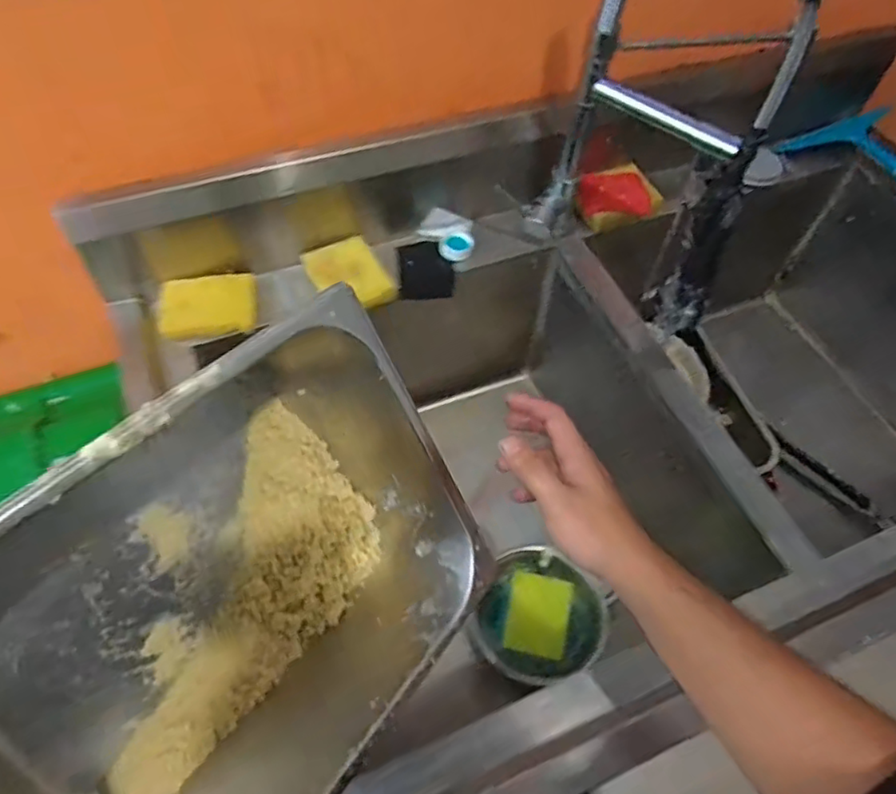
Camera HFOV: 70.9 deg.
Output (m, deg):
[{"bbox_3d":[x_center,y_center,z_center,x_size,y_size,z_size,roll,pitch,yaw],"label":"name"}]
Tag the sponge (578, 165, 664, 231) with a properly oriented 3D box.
[{"bbox_3d":[0.250,-0.295,0.916,0.109,0.079,0.034,-15,25,9],"label":"sponge"}]

